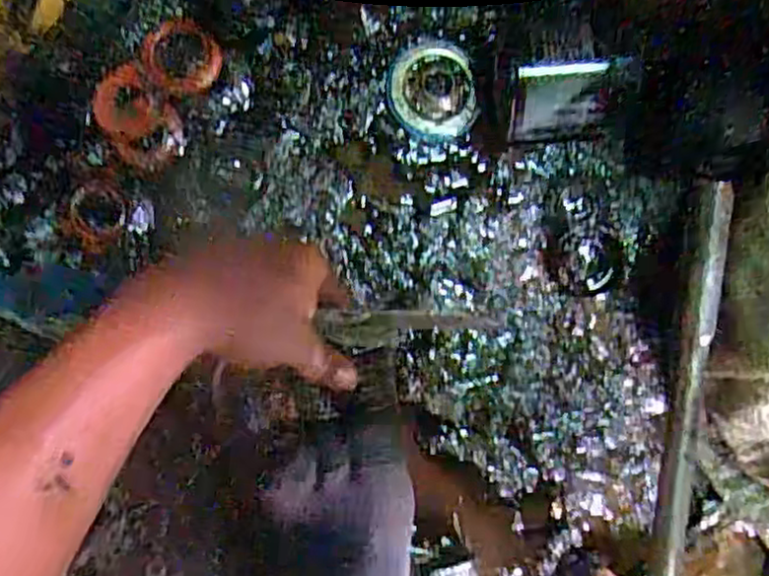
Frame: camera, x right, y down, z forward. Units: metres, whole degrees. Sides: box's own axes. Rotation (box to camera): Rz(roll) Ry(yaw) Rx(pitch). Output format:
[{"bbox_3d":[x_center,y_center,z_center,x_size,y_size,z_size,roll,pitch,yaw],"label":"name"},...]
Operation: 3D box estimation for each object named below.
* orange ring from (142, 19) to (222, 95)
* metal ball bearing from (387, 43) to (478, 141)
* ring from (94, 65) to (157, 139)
[{"bbox_3d":[-0.135,-0.153,0.479,0.050,0.007,0.045,27,90,-1],"label":"orange ring"},{"bbox_3d":[0.033,-0.131,0.485,0.057,0.010,0.062,-11,91,-1],"label":"metal ball bearing"},{"bbox_3d":[-0.173,-0.121,0.478,0.038,0.004,0.042,-36,91,-1],"label":"ring"}]

